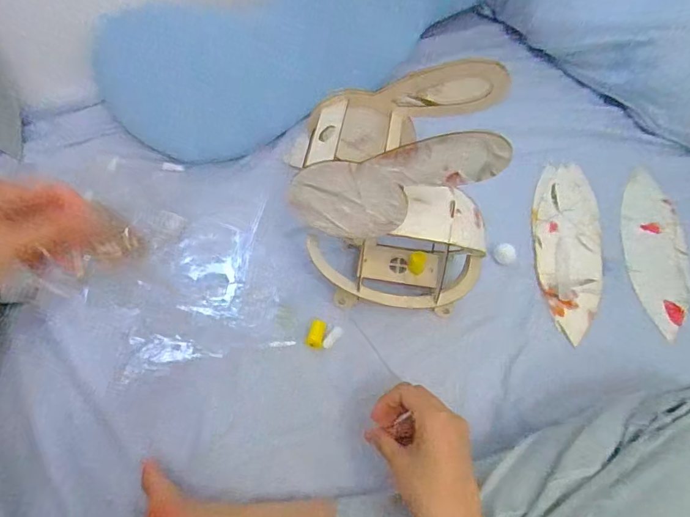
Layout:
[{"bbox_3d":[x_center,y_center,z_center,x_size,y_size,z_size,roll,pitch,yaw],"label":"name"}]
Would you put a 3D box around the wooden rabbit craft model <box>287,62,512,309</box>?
[{"bbox_3d":[0.056,-0.041,0.489,0.193,0.285,0.124,5,56,4],"label":"wooden rabbit craft model"}]

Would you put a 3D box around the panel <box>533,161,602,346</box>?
[{"bbox_3d":[0.306,-0.023,0.640,0.085,0.008,0.280,10,57,7],"label":"panel"}]

